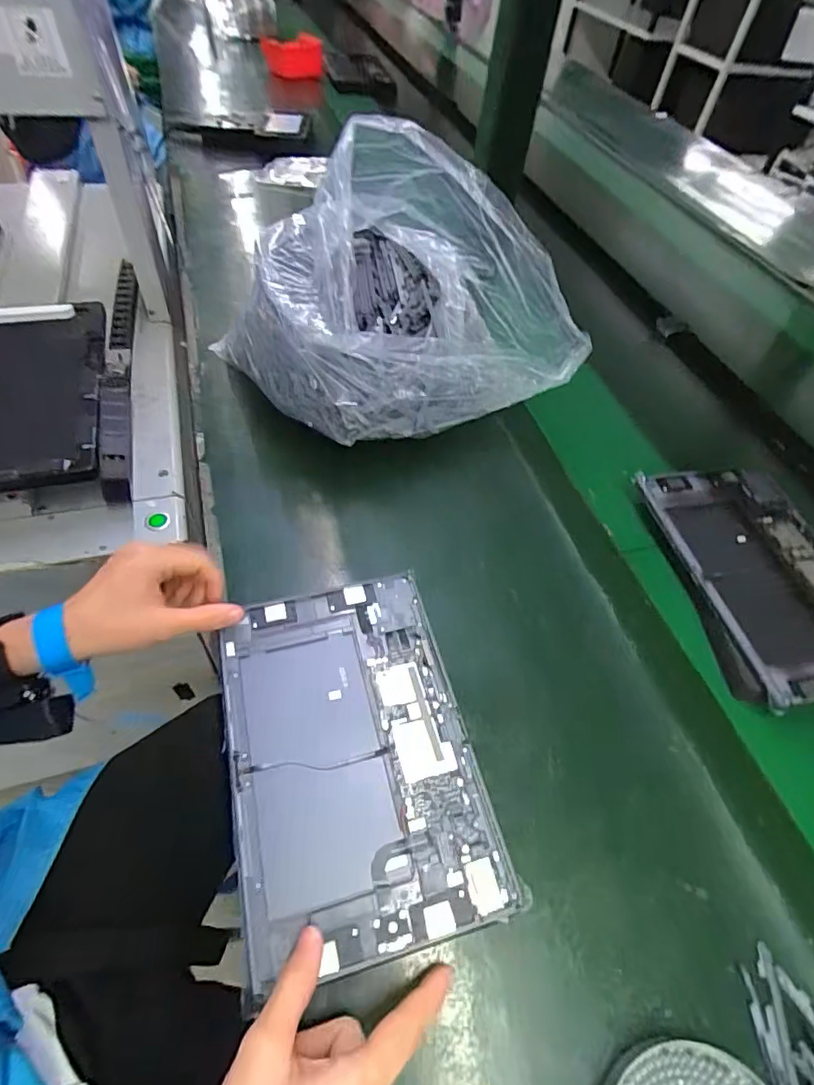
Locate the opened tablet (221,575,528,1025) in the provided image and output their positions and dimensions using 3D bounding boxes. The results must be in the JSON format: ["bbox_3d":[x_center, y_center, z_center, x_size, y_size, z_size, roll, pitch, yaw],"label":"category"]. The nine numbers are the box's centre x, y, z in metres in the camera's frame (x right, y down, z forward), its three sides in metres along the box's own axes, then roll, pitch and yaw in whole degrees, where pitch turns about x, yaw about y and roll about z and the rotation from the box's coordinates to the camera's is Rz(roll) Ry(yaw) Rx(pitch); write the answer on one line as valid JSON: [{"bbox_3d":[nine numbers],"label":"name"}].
[{"bbox_3d":[-0.041,0.146,0.384,0.164,0.009,0.254,-11,57,-10],"label":"opened tablet"}]

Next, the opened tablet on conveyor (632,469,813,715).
[{"bbox_3d":[0.351,0.030,0.524,0.166,0.020,0.256,-5,55,-7],"label":"opened tablet on conveyor"}]

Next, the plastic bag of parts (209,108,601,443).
[{"bbox_3d":[-0.002,-0.246,0.522,0.251,0.233,0.286,-37,65,-28],"label":"plastic bag of parts"}]

